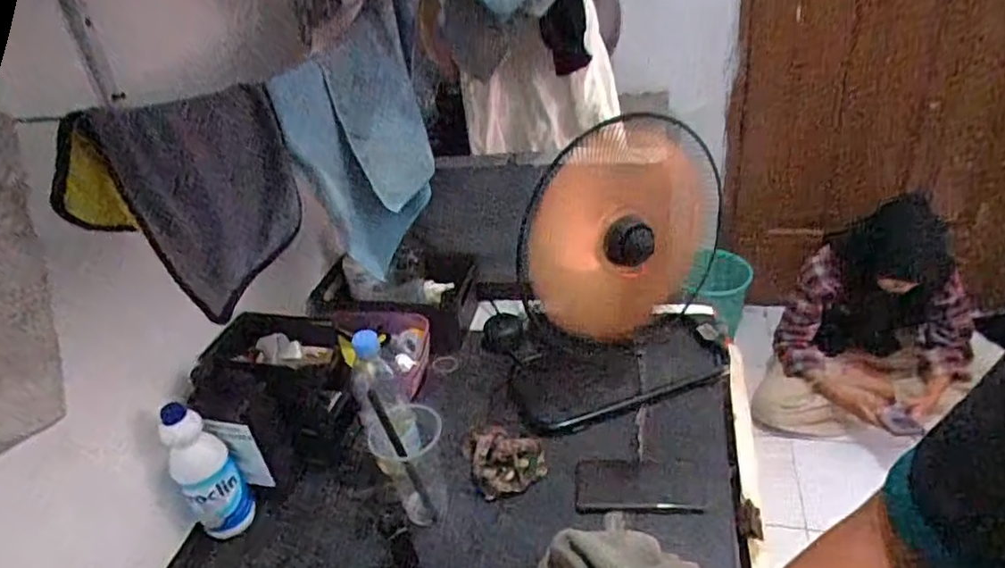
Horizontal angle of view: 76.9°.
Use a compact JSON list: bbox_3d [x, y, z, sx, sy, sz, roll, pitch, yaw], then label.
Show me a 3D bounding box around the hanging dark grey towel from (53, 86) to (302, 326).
[{"bbox_3d":[-0.283,-0.094,0.594,0.068,0.178,0.238,-2,34,9],"label":"hanging dark grey towel"}]

